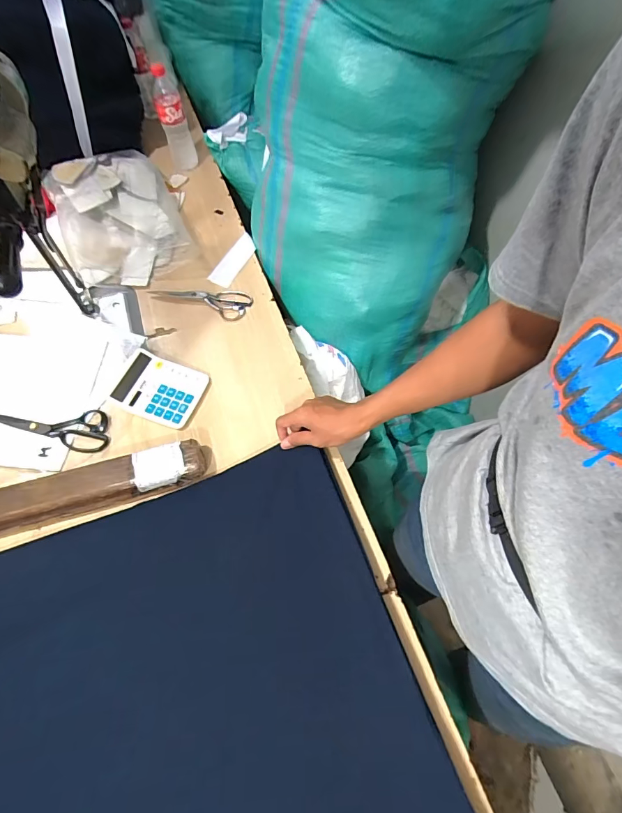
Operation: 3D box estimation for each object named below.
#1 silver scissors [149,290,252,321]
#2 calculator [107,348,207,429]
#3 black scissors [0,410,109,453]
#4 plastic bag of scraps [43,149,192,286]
[{"bbox_3d":[-0.239,-0.238,0.860,0.222,0.007,0.081,15,62,8],"label":"silver scissors"},{"bbox_3d":[-0.277,-0.032,0.724,0.147,0.036,0.117,16,62,8],"label":"calculator"},{"bbox_3d":[-0.457,0.023,0.700,0.219,0.015,0.075,15,62,8],"label":"black scissors"},{"bbox_3d":[-0.461,-0.465,0.958,0.276,0.090,0.399,-25,64,-14],"label":"plastic bag of scraps"}]

